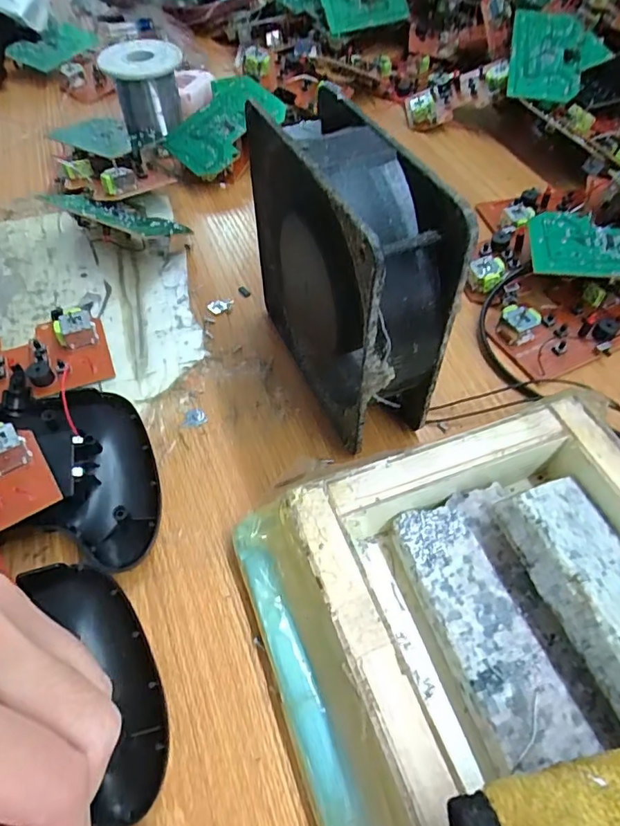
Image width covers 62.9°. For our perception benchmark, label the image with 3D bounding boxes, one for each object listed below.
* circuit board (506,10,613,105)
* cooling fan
[{"bbox_3d":[0.201,-0.288,0.411,0.075,0.007,0.089,12,77,1],"label":"circuit board"},{"bbox_3d":[0.013,-0.064,0.235,0.042,0.123,0.126,-18,56,-12],"label":"cooling fan"}]

